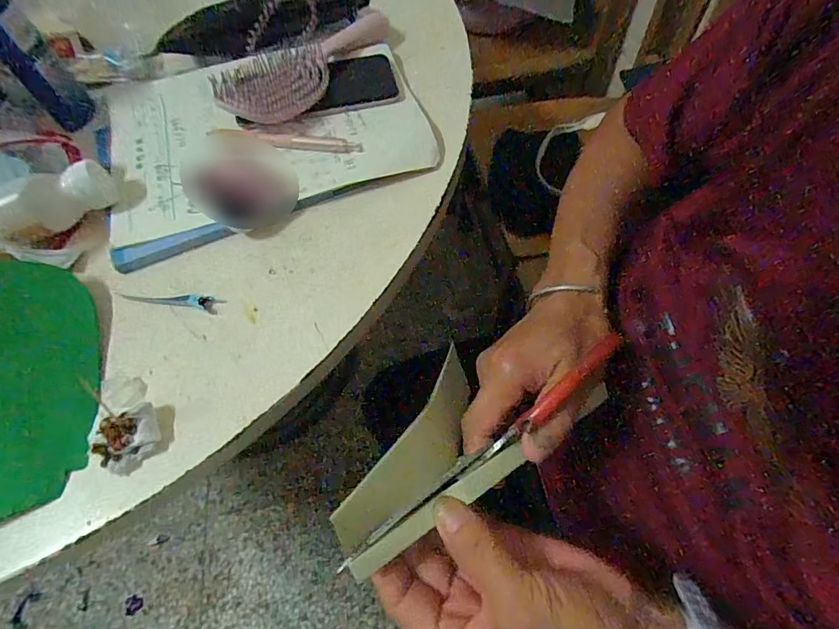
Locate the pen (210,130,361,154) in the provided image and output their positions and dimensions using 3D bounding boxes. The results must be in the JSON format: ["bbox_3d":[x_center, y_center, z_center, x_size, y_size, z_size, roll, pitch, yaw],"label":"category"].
[{"bbox_3d":[-0.127,-0.162,0.416,0.144,0.017,0.014,4,60,7],"label":"pen"}]

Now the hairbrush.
[{"bbox_3d":[-0.110,-0.263,0.455,0.069,0.032,0.230,28,65,19],"label":"hairbrush"}]

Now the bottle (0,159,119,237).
[{"bbox_3d":[-0.315,-0.097,0.378,0.099,0.035,0.034,-25,61,-10],"label":"bottle"}]

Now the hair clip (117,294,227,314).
[{"bbox_3d":[-0.198,-0.011,0.356,0.082,0.008,0.012,4,60,7],"label":"hair clip"}]

